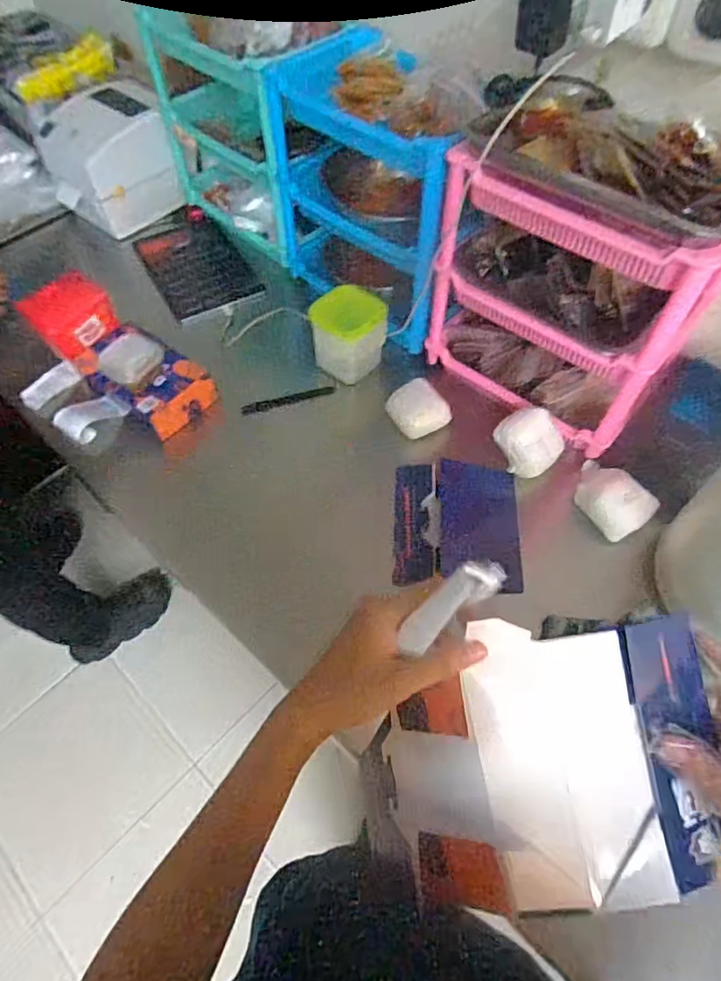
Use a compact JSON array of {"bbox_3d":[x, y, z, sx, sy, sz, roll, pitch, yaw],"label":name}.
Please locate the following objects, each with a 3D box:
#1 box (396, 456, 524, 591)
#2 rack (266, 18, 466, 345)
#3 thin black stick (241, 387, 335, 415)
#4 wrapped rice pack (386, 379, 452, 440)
[{"bbox_3d":[0.125,0.043,0.723,0.160,0.030,0.167,2,59,3],"label":"box"},{"bbox_3d":[0.028,-0.423,0.806,0.159,0.307,0.311,-39,66,-20],"label":"rack"},{"bbox_3d":[-0.110,-0.138,0.847,0.141,0.014,0.013,-13,59,-7],"label":"thin black stick"},{"bbox_3d":[0.081,-0.121,0.807,0.072,0.032,0.090,-31,63,-16],"label":"wrapped rice pack"}]

